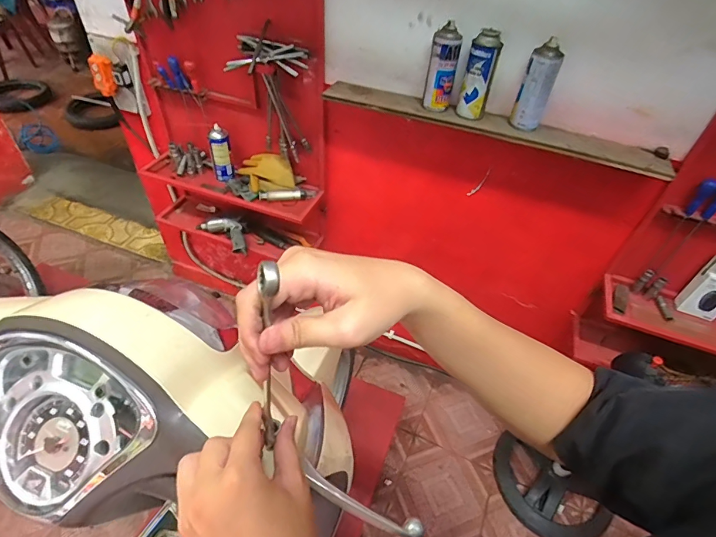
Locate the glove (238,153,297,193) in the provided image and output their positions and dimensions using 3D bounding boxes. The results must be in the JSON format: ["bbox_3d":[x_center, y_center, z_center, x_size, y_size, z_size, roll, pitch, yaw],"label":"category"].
[{"bbox_3d":[-0.300,-0.298,1.311,0.207,0.112,0.075,21,48,16],"label":"glove"}]

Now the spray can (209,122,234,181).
[{"bbox_3d":[-0.431,-0.362,1.319,0.064,0.155,0.064,-11,47,-14],"label":"spray can"}]

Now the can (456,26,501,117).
[{"bbox_3d":[0.267,-0.424,0.928,0.061,0.177,0.055,15,46,10],"label":"can"}]

